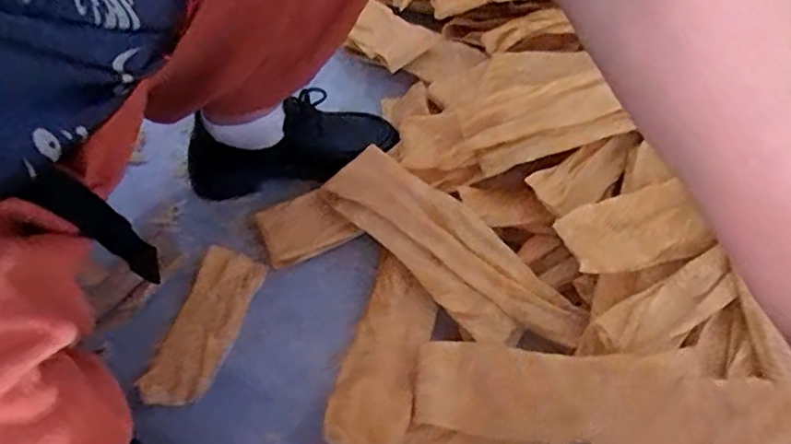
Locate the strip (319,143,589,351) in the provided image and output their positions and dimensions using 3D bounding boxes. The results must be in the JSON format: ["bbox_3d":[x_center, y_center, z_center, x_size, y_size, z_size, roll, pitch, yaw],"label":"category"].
[{"bbox_3d":[0.052,0.029,0.628,0.302,0.014,0.090,42,83,21],"label":"strip"}]

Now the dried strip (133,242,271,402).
[{"bbox_3d":[-0.199,0.108,0.620,0.067,0.019,0.167,16,58,10],"label":"dried strip"}]

